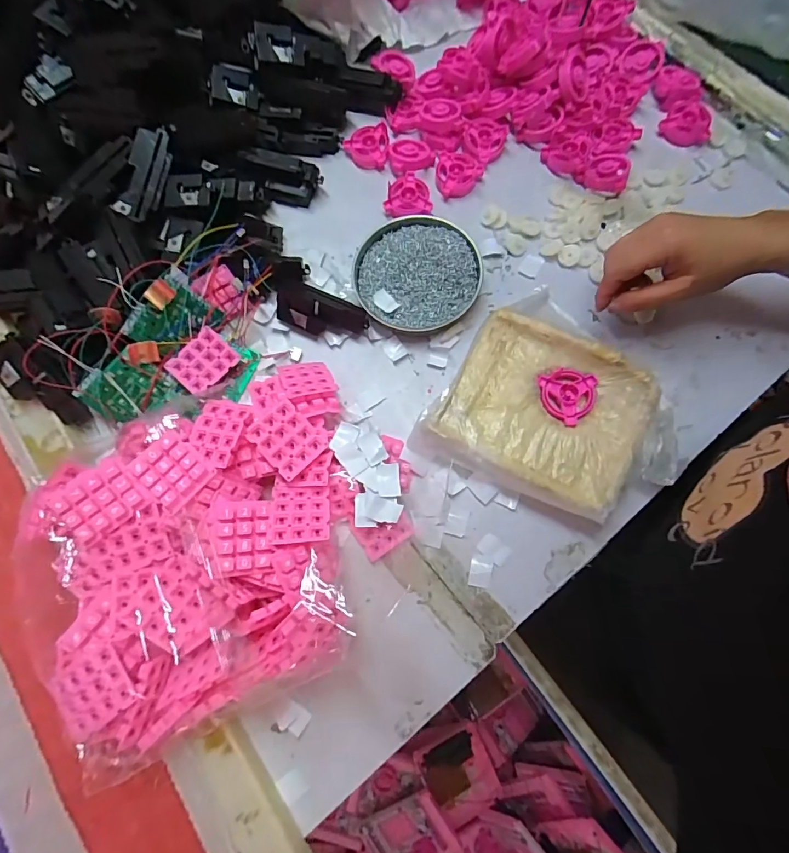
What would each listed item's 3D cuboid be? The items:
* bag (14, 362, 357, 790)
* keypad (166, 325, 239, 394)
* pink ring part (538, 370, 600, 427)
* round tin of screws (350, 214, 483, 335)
[{"bbox_3d":[-0.156,0.096,0.368,0.299,0.077,0.264,-26,78,-6],"label":"bag"},{"bbox_3d":[-0.195,-0.066,0.429,0.051,0.006,0.059,41,82,5],"label":"keypad"},{"bbox_3d":[0.168,-0.028,0.412,0.053,0.009,0.053,7,77,1],"label":"pink ring part"},{"bbox_3d":[0.024,-0.167,0.461,0.137,0.018,0.126,0,77,0],"label":"round tin of screws"}]

